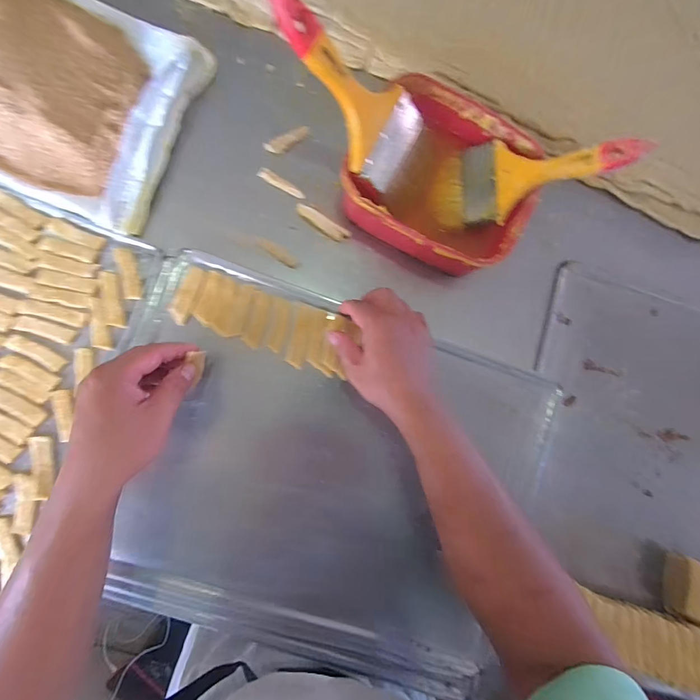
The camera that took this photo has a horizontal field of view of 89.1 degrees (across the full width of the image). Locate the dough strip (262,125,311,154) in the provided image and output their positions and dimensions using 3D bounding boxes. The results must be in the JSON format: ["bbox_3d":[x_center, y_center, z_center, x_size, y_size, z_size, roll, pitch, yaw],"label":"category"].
[{"bbox_3d":[-0.073,-0.248,0.420,0.058,0.004,0.018,-34,91,-8],"label":"dough strip"}]

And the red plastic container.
[{"bbox_3d":[0.101,-0.185,0.397,0.200,0.076,0.177,27,83,-5],"label":"red plastic container"}]

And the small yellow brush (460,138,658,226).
[{"bbox_3d":[0.205,-0.190,0.373,0.166,0.013,0.091,-2,86,25],"label":"small yellow brush"}]

